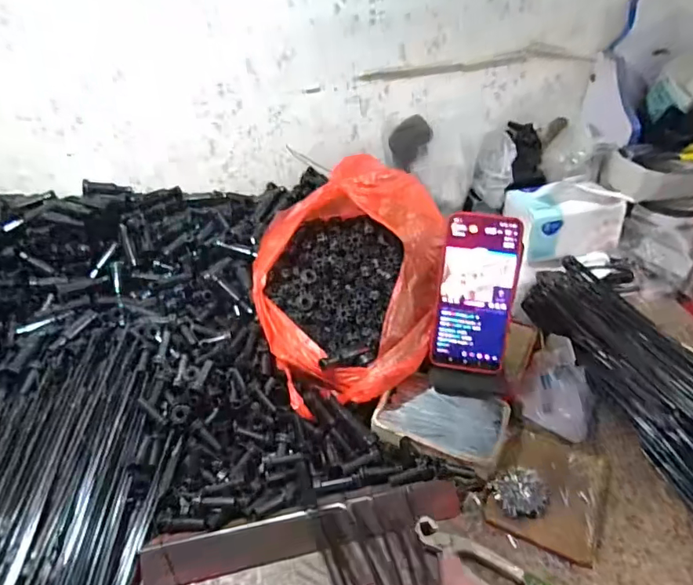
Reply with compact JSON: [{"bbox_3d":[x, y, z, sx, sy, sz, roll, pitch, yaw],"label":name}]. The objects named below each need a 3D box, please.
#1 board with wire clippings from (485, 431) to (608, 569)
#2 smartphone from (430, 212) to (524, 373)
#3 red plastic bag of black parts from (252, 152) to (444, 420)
[{"bbox_3d":[0.197,0.191,0.485,0.096,0.013,0.119,22,50,16],"label":"board with wire clippings"},{"bbox_3d":[0.135,0.002,0.517,0.079,0.161,0.008,8,10,10],"label":"smartphone"},{"bbox_3d":[0.000,-0.021,0.570,0.205,0.140,0.274,8,46,5],"label":"red plastic bag of black parts"}]

